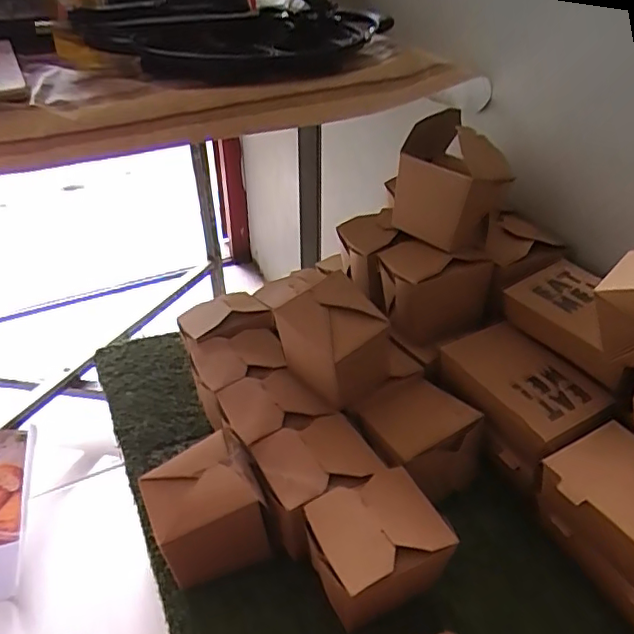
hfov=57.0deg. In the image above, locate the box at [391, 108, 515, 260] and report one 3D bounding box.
[{"bbox_3d":[0.140,-0.139,0.612,0.084,0.110,0.101,-20,39,-26],"label":"box"}]

